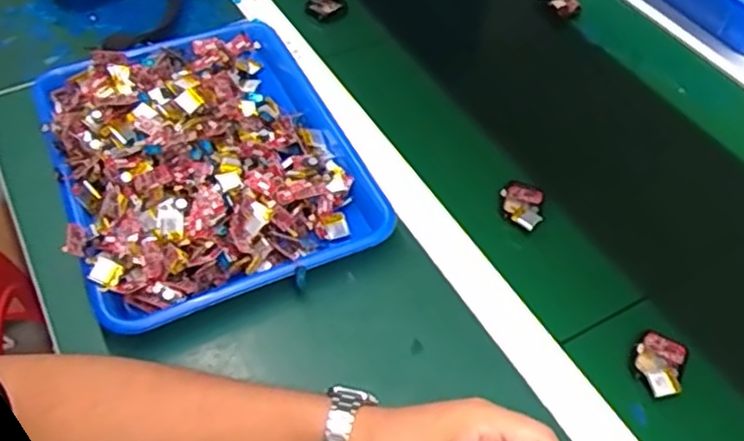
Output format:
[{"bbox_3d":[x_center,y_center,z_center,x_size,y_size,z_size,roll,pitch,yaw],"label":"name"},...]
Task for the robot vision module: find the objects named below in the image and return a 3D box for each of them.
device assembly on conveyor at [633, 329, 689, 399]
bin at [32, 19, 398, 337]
[{"bbox_3d":[0.220,0.112,0.527,0.036,0.012,0.054,22,52,15],"label":"device assembly on conveyor"},{"bbox_3d":[-0.154,-0.068,0.634,0.261,0.061,0.334,-18,53,-17],"label":"bin"}]

